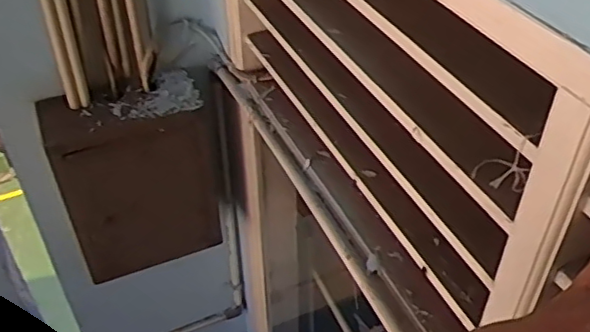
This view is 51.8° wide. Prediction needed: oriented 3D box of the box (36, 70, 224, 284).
[{"bbox_3d":[-0.315,0.035,1.274,0.311,0.376,0.160,-13,43,-14],"label":"box"}]

